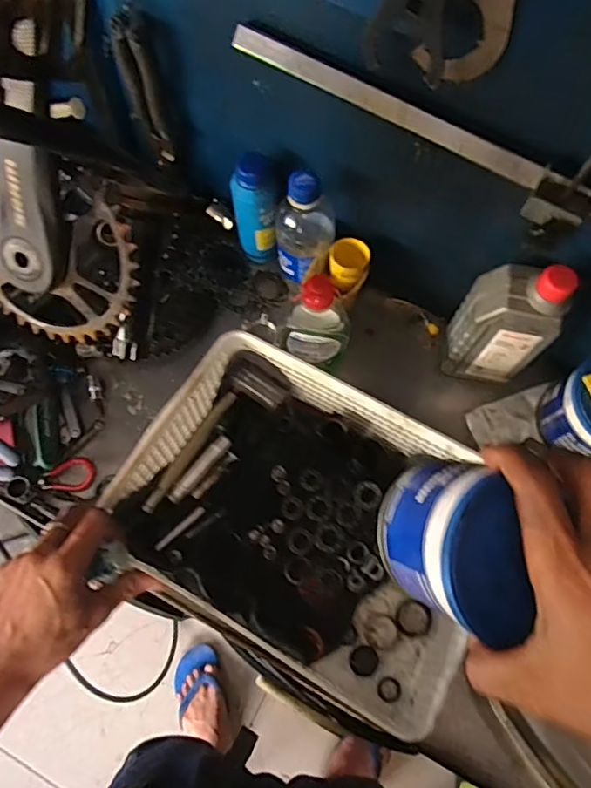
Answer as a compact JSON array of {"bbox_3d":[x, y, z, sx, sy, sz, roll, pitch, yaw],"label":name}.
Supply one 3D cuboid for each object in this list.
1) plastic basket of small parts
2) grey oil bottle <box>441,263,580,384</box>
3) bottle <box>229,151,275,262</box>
[{"bbox_3d":[0.014,0.115,0.540,0.323,0.078,0.243,28,70,9],"label":"plastic basket of small parts"},{"bbox_3d":[0.207,-0.067,0.566,0.087,0.173,0.049,24,69,8],"label":"grey oil bottle"},{"bbox_3d":[-0.046,-0.195,0.615,0.038,0.142,0.035,1,68,-2],"label":"bottle"}]

